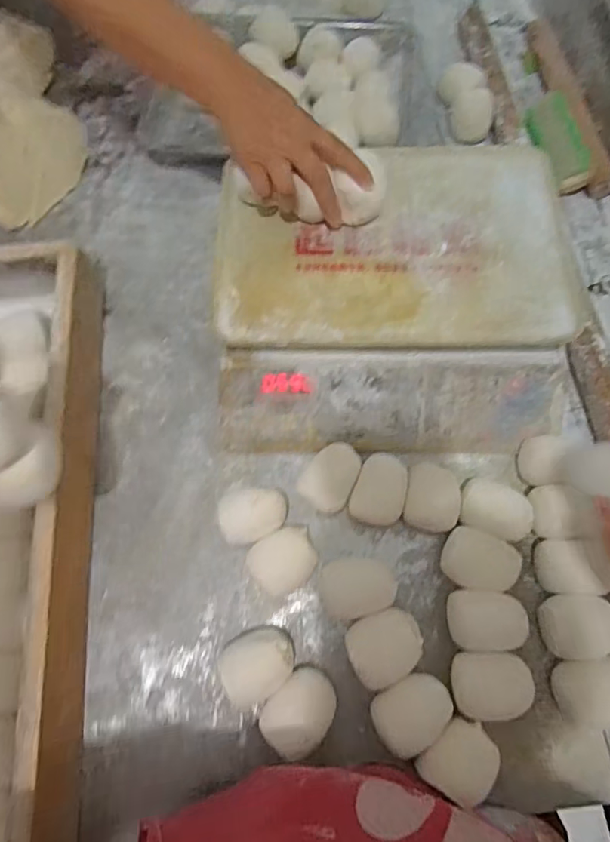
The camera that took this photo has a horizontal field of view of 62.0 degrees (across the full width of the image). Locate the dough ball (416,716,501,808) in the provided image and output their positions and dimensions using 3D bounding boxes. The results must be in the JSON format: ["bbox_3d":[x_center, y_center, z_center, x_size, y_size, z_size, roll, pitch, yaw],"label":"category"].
[{"bbox_3d":[0.124,0.272,0.406,0.058,0.039,0.049,-37,73,-11],"label":"dough ball"}]

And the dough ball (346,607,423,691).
[{"bbox_3d":[0.068,0.194,0.439,0.061,0.034,0.053,-26,71,-7],"label":"dough ball"}]

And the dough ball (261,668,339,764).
[{"bbox_3d":[-0.002,0.239,0.420,0.061,0.044,0.049,-43,74,-13],"label":"dough ball"}]

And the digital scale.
[{"bbox_3d":[0.086,-0.129,0.526,0.329,0.102,0.300,-1,70,2],"label":"digital scale"}]

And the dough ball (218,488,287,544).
[{"bbox_3d":[-0.048,0.089,0.478,0.062,0.044,0.048,-12,70,-3],"label":"dough ball"}]

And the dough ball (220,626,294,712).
[{"bbox_3d":[-0.039,0.204,0.431,0.057,0.048,0.052,-1,70,2],"label":"dough ball"}]

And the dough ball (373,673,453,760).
[{"bbox_3d":[0.087,0.238,0.419,0.066,0.037,0.049,-35,72,-10],"label":"dough ball"}]

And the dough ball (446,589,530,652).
[{"bbox_3d":[0.158,0.174,0.444,0.064,0.029,0.047,1,70,2],"label":"dough ball"}]

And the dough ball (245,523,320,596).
[{"bbox_3d":[-0.019,0.128,0.465,0.059,0.036,0.050,-27,71,-8],"label":"dough ball"}]

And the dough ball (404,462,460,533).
[{"bbox_3d":[0.120,0.074,0.483,0.050,0.027,0.059,8,70,5],"label":"dough ball"}]

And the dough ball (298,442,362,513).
[{"bbox_3d":[0.026,0.056,0.493,0.047,0.031,0.065,34,74,13],"label":"dough ball"}]

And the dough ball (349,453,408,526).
[{"bbox_3d":[0.072,0.068,0.488,0.048,0.029,0.065,14,71,7],"label":"dough ball"}]

